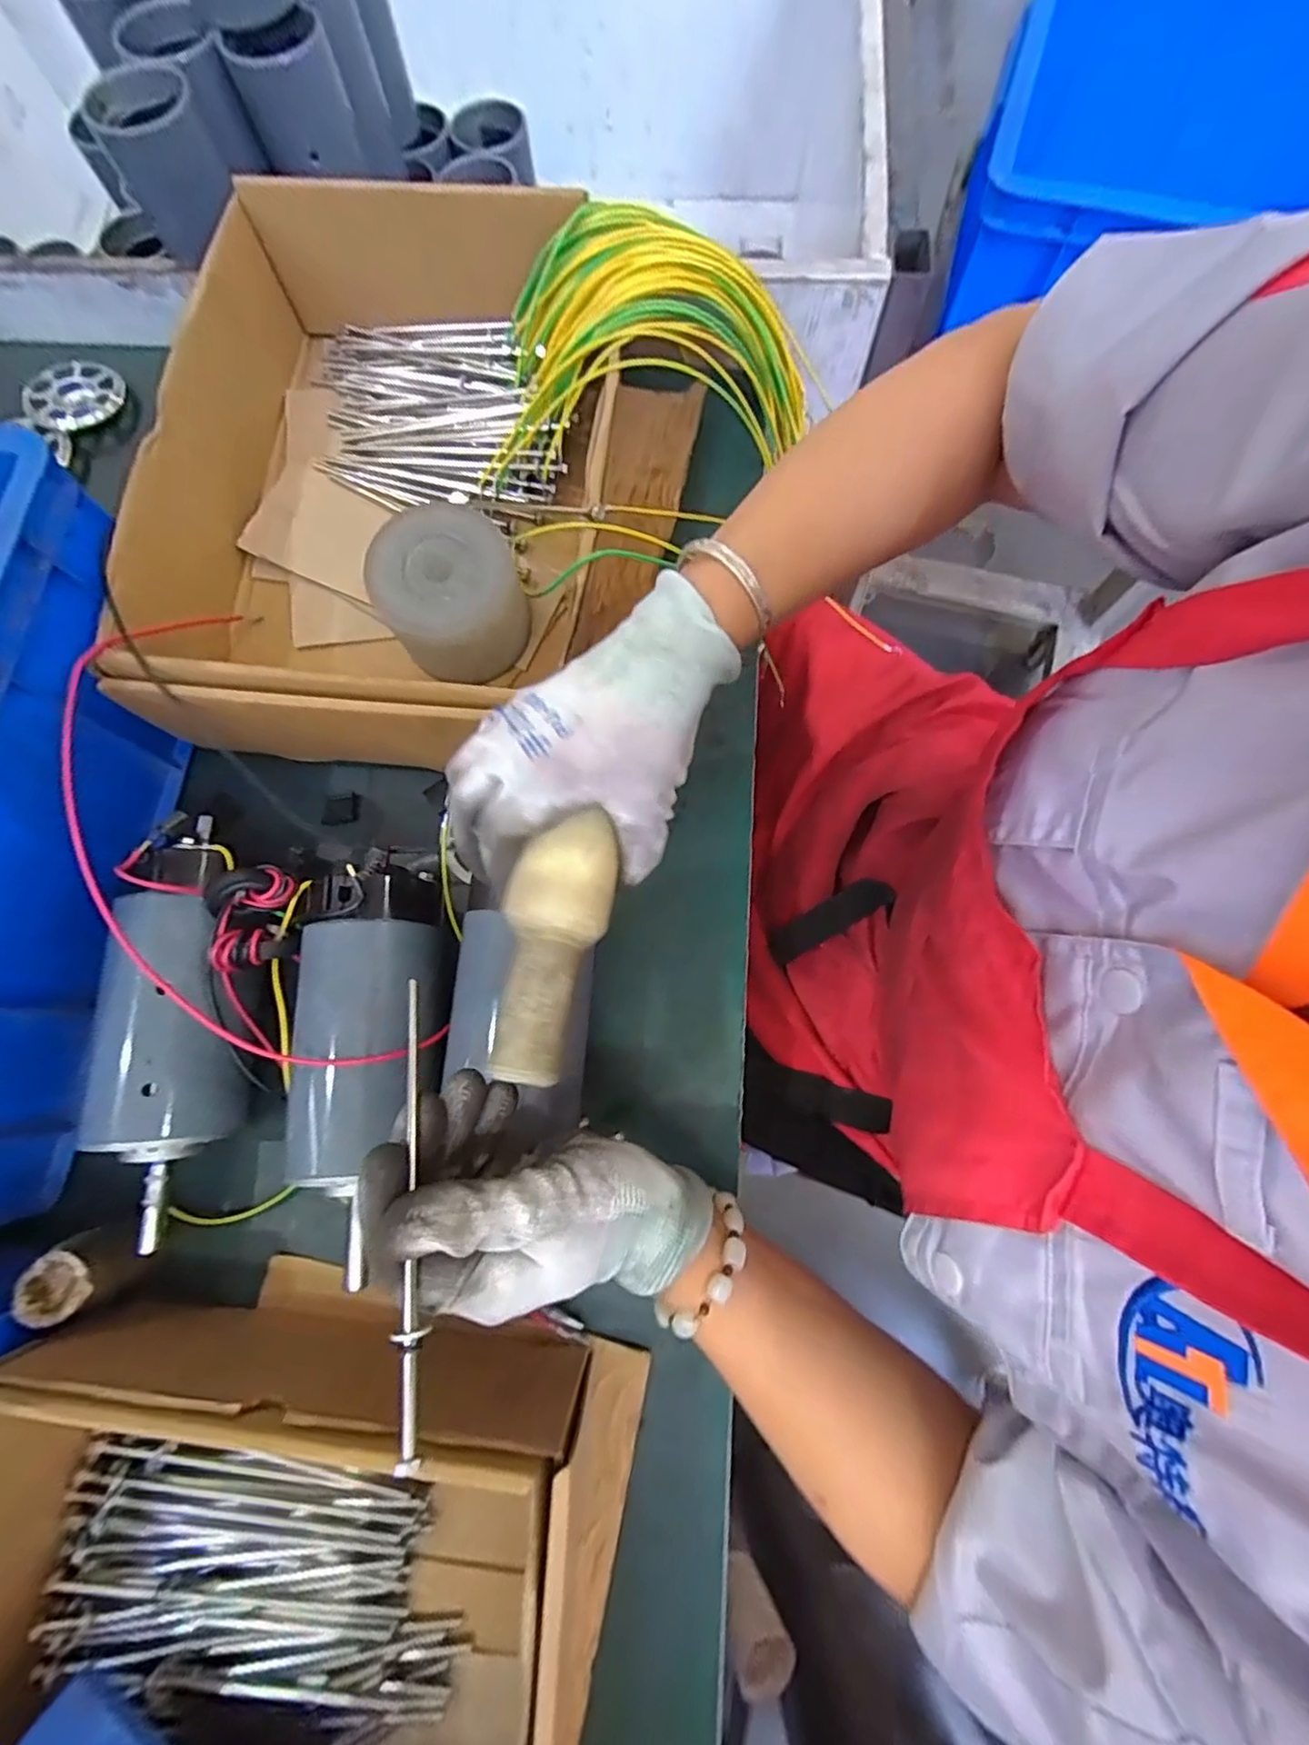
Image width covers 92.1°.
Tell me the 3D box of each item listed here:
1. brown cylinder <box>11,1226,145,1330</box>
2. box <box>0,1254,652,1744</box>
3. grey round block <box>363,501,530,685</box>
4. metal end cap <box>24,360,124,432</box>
[{"bbox_3d":[-0.292,0.206,0.332,0.036,0.054,0.033,0,76,1],"label":"brown cylinder"},{"bbox_3d":[-0.177,0.412,0.252,0.284,0.123,0.396,9,76,3],"label":"box"},{"bbox_3d":[-0.123,-0.169,0.396,0.085,0.060,0.091,0,76,1],"label":"grey round block"},{"bbox_3d":[-0.456,-0.375,0.496,0.066,0.008,0.061,-6,82,-11],"label":"metal end cap"}]

